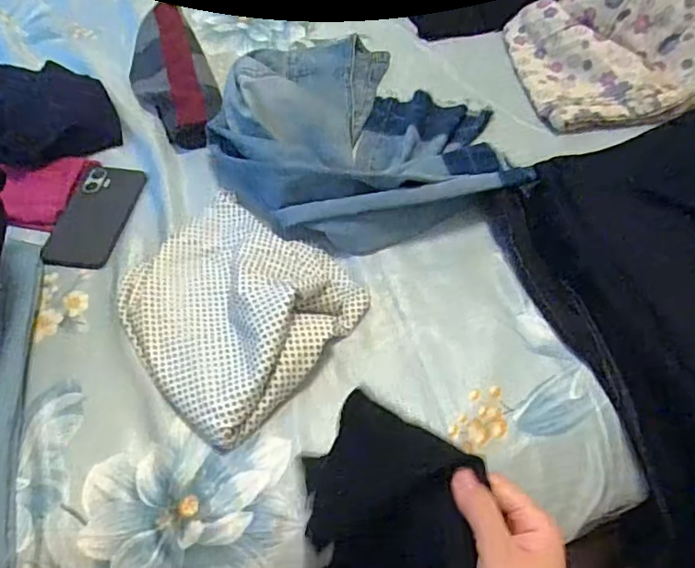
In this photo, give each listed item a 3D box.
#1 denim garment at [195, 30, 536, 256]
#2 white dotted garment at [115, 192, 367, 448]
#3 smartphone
[{"bbox_3d":[0.004,-0.209,0.739,0.342,0.093,0.360,0,55,0],"label":"denim garment"},{"bbox_3d":[-0.125,0.018,0.607,0.237,0.056,0.233,32,61,21],"label":"white dotted garment"},{"bbox_3d":[-0.315,-0.090,0.713,0.082,0.005,0.165,7,55,5],"label":"smartphone"}]

